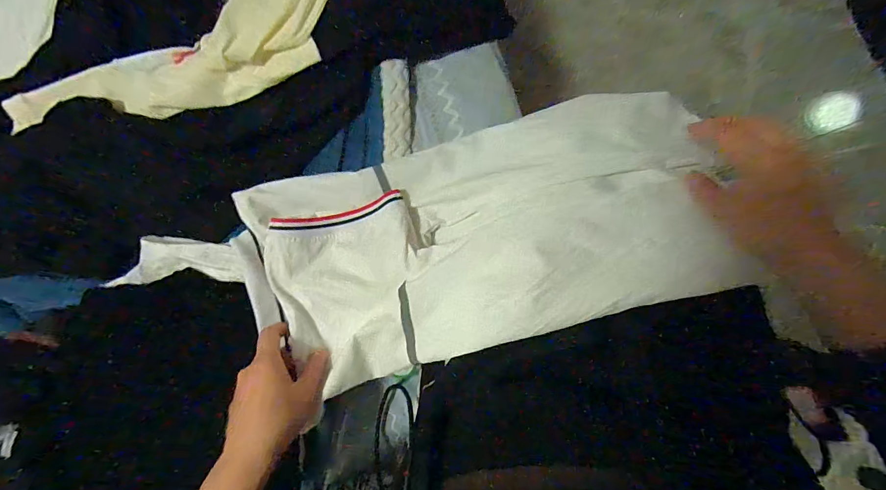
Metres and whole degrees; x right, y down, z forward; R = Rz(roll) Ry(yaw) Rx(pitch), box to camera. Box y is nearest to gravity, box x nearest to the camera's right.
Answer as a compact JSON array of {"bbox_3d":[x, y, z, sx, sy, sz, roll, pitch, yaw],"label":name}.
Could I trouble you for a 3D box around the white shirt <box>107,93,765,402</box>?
[{"bbox_3d":[-0.009,-0.004,0.414,0.603,0.094,0.240,-11,87,6],"label":"white shirt"}]

